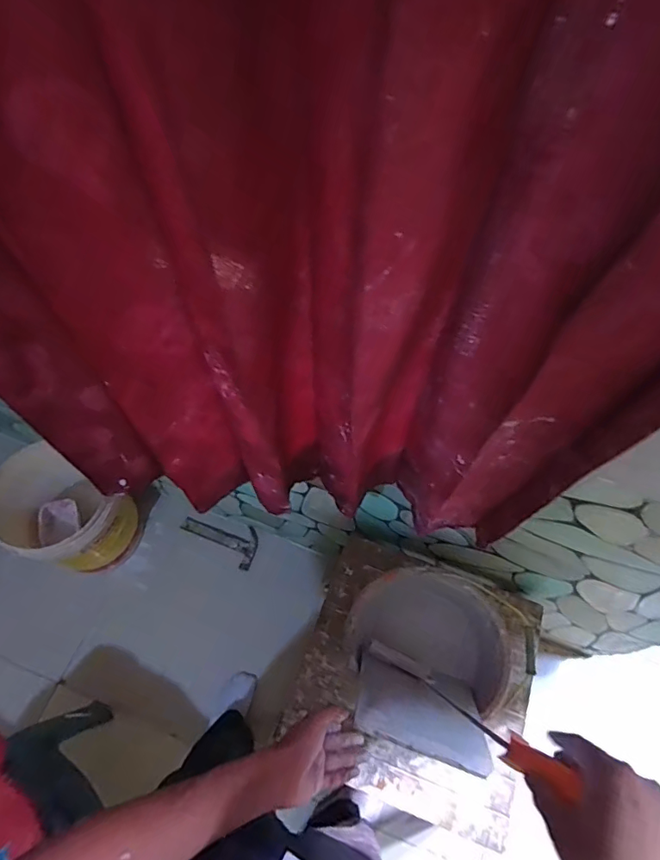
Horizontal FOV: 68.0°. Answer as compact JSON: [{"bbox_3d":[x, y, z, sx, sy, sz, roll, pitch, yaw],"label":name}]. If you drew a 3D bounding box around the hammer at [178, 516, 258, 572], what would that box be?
[{"bbox_3d":[-0.348,0.332,1.562,0.266,0.037,0.120,26,65,12],"label":"hammer"}]

